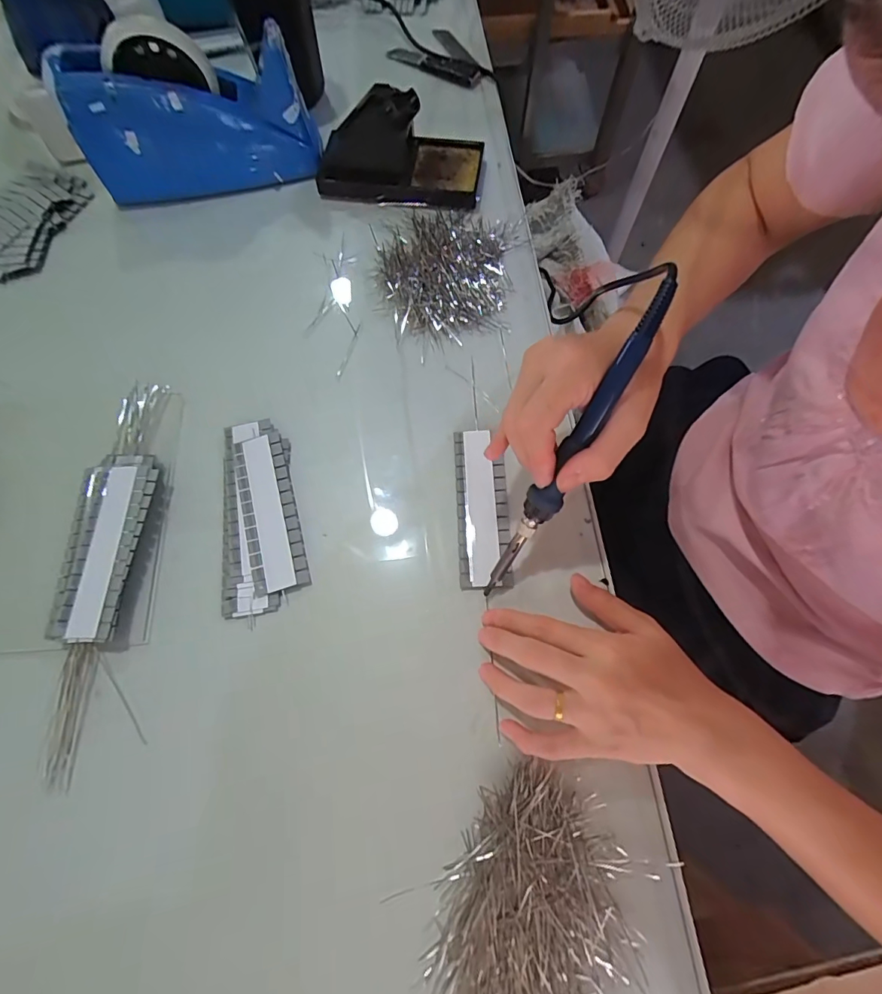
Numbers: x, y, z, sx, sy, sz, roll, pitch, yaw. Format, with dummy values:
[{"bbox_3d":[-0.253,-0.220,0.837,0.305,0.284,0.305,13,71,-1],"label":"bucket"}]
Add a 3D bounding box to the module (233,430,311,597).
[{"bbox_3d":[-0.133,0.010,0.364,0.038,0.012,0.125,-16,71,-5],"label":"module"}]

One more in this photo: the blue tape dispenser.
[{"bbox_3d":[-0.230,-0.357,0.443,0.210,0.116,0.065,-17,71,-5],"label":"blue tape dispenser"}]

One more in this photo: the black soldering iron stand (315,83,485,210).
[{"bbox_3d":[-0.041,-0.338,0.452,0.162,0.069,0.081,0,70,1],"label":"black soldering iron stand"}]

